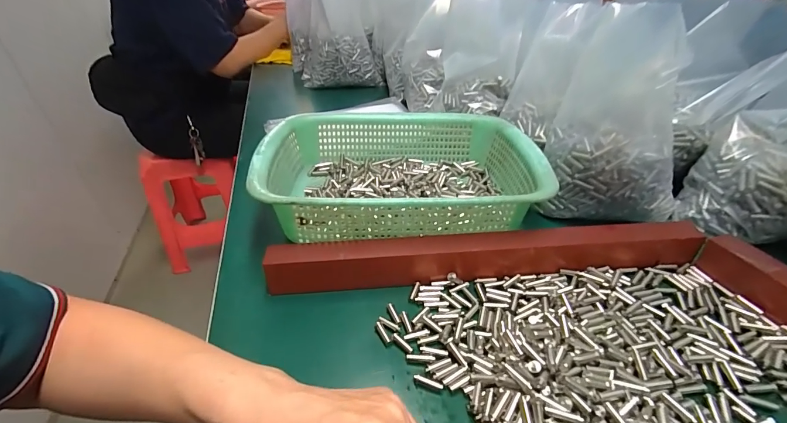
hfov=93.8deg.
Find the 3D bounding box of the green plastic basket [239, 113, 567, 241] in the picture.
[{"bbox_3d":[0.006,-0.047,0.424,0.286,0.075,0.221,-3,33,-1],"label":"green plastic basket"}]

